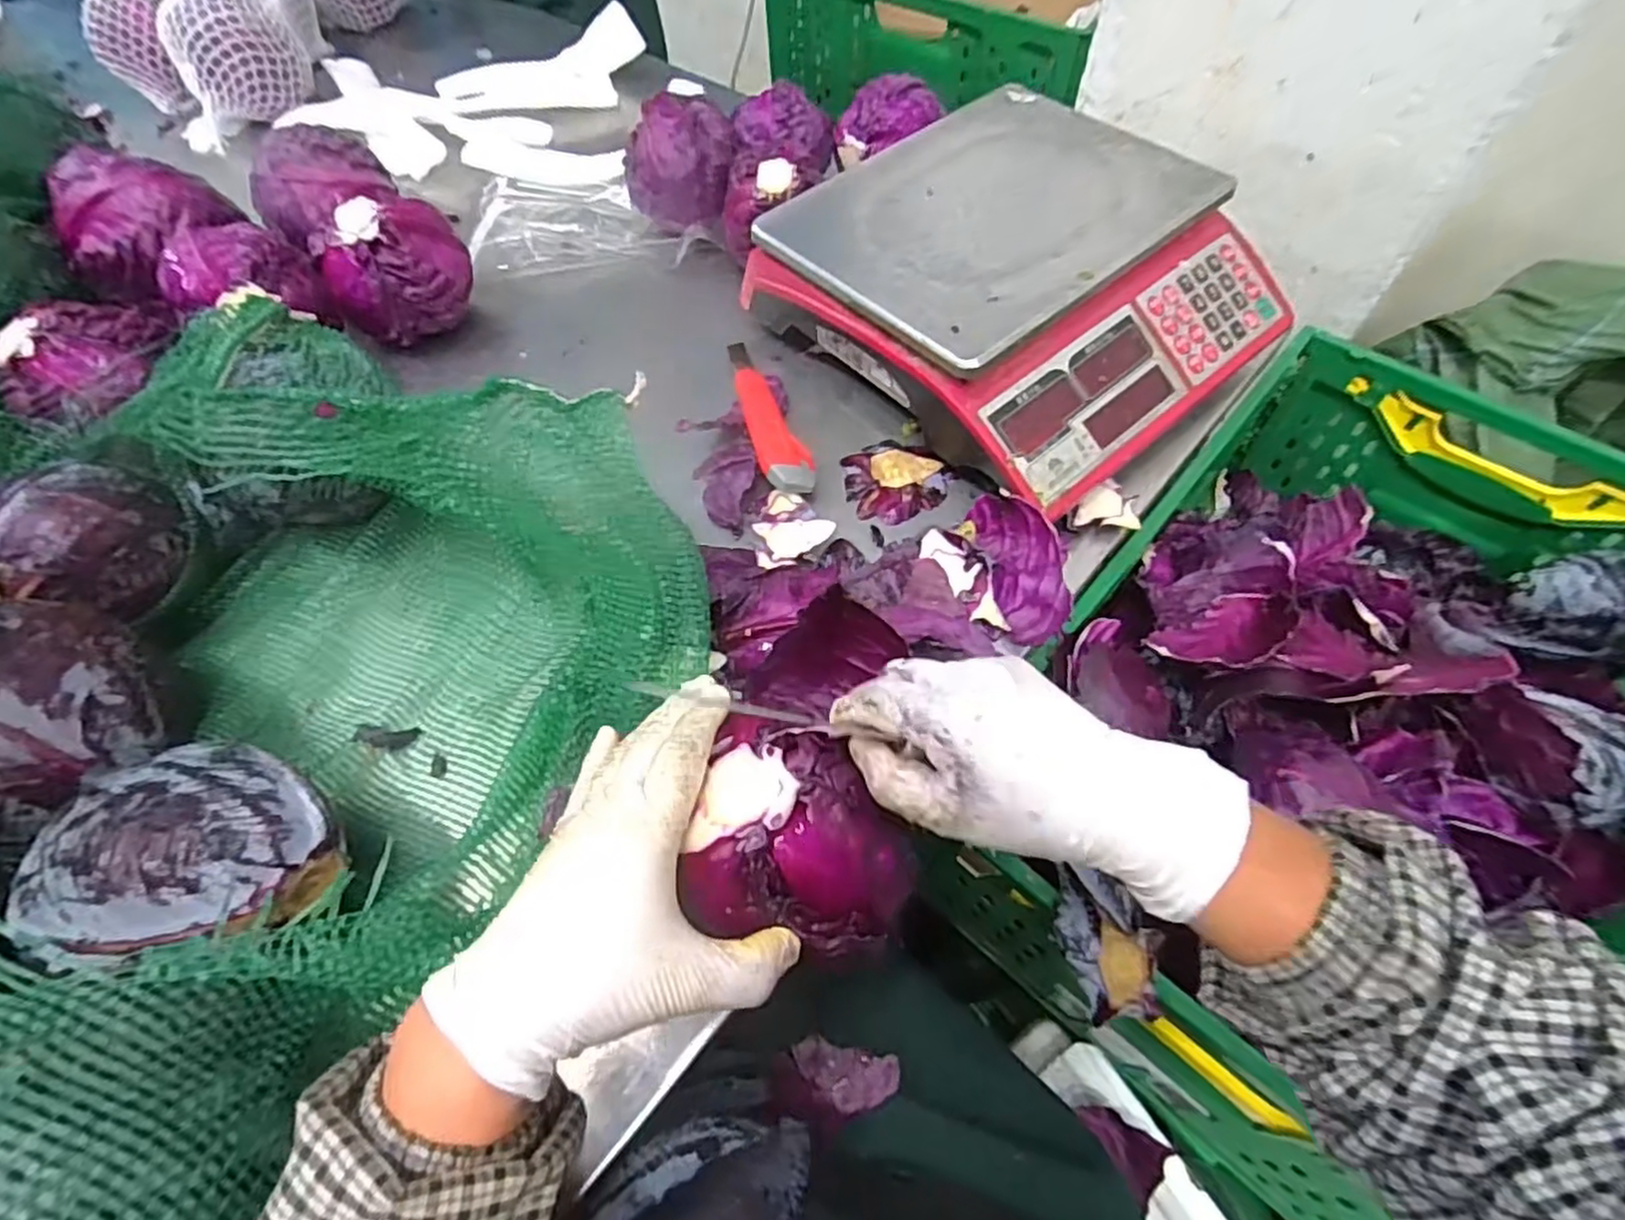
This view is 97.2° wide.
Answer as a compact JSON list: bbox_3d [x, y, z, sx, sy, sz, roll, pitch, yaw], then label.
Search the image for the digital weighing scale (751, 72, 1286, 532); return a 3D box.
[{"bbox_3d":[0.159,-0.245,0.556,0.287,0.114,0.297,-37,64,-18],"label":"digital weighing scale"}]

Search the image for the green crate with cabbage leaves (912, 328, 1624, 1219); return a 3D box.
[{"bbox_3d":[0.409,0.085,0.548,0.394,0.211,0.613,38,67,21],"label":"green crate with cabbage leaves"}]

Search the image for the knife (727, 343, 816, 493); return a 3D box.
[{"bbox_3d":[-0.037,-0.157,0.557,0.038,0.029,0.180,-15,60,-7],"label":"knife"}]

